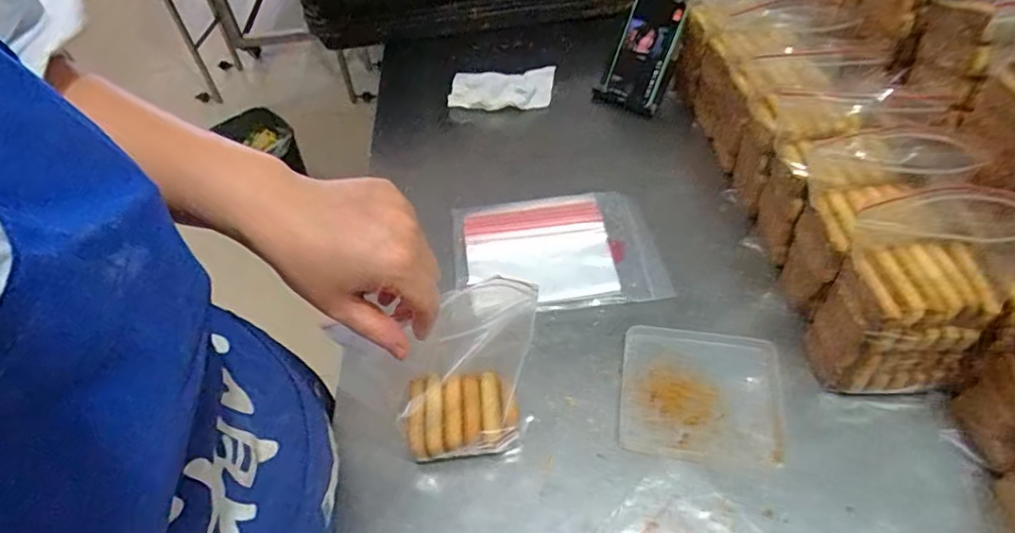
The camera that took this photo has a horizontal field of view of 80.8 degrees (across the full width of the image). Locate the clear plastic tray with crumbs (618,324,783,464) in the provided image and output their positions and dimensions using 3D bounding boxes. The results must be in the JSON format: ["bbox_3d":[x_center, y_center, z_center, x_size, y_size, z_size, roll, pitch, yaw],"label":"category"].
[{"bbox_3d":[0.182,0.120,0.565,0.144,0.012,0.133,7,50,9],"label":"clear plastic tray with crumbs"}]

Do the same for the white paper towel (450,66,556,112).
[{"bbox_3d":[-0.010,-0.274,0.915,0.156,0.023,0.087,3,49,6],"label":"white paper towel"}]

